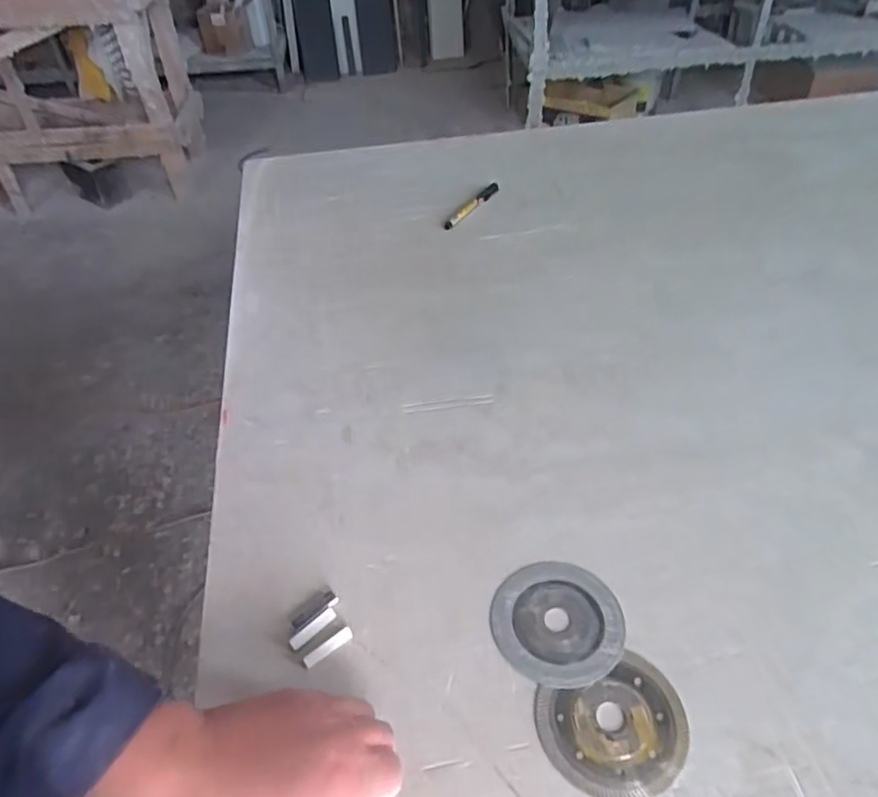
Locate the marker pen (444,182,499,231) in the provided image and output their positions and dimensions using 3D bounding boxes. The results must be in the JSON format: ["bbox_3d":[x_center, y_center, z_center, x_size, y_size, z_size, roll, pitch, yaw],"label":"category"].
[{"bbox_3d":[0.045,-0.263,0.888,0.016,0.016,0.132,25,51,25],"label":"marker pen"}]

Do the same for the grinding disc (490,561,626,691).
[{"bbox_3d":[0.088,0.166,0.486,0.093,0.004,0.096,-1,44,1],"label":"grinding disc"}]

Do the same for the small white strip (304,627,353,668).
[{"bbox_3d":[-0.081,0.182,0.477,0.039,0.004,0.009,-30,50,-25],"label":"small white strip"}]

